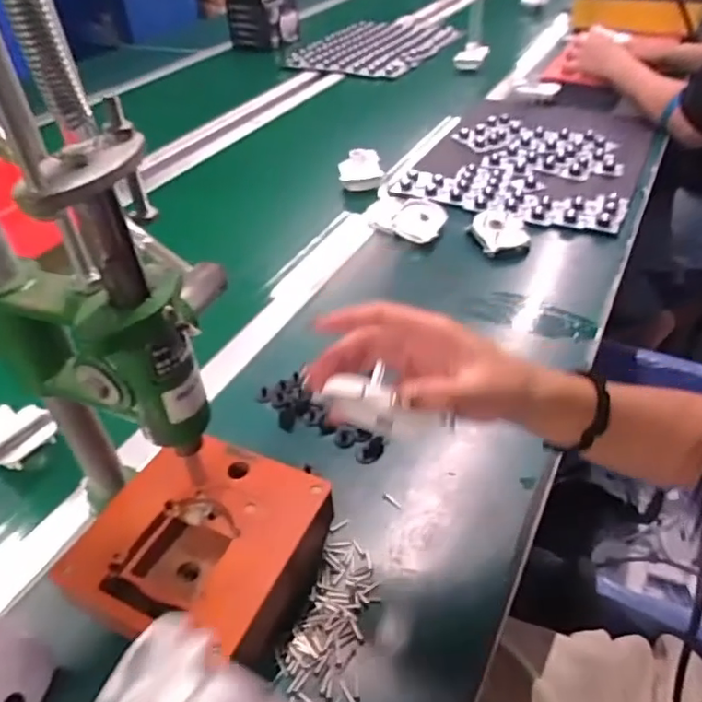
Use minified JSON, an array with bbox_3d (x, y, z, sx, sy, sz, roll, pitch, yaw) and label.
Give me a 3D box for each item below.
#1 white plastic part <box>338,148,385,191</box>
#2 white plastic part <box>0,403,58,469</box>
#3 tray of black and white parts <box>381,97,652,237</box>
[{"bbox_3d":[0.016,-0.305,0.960,0.071,0.049,0.057,-6,41,-2],"label":"white plastic part"},{"bbox_3d":[-0.326,0.078,0.551,0.075,0.023,0.066,32,52,34],"label":"white plastic part"},{"bbox_3d":[0.329,-0.355,1.025,0.361,0.034,0.481,17,45,23],"label":"tray of black and white parts"}]

